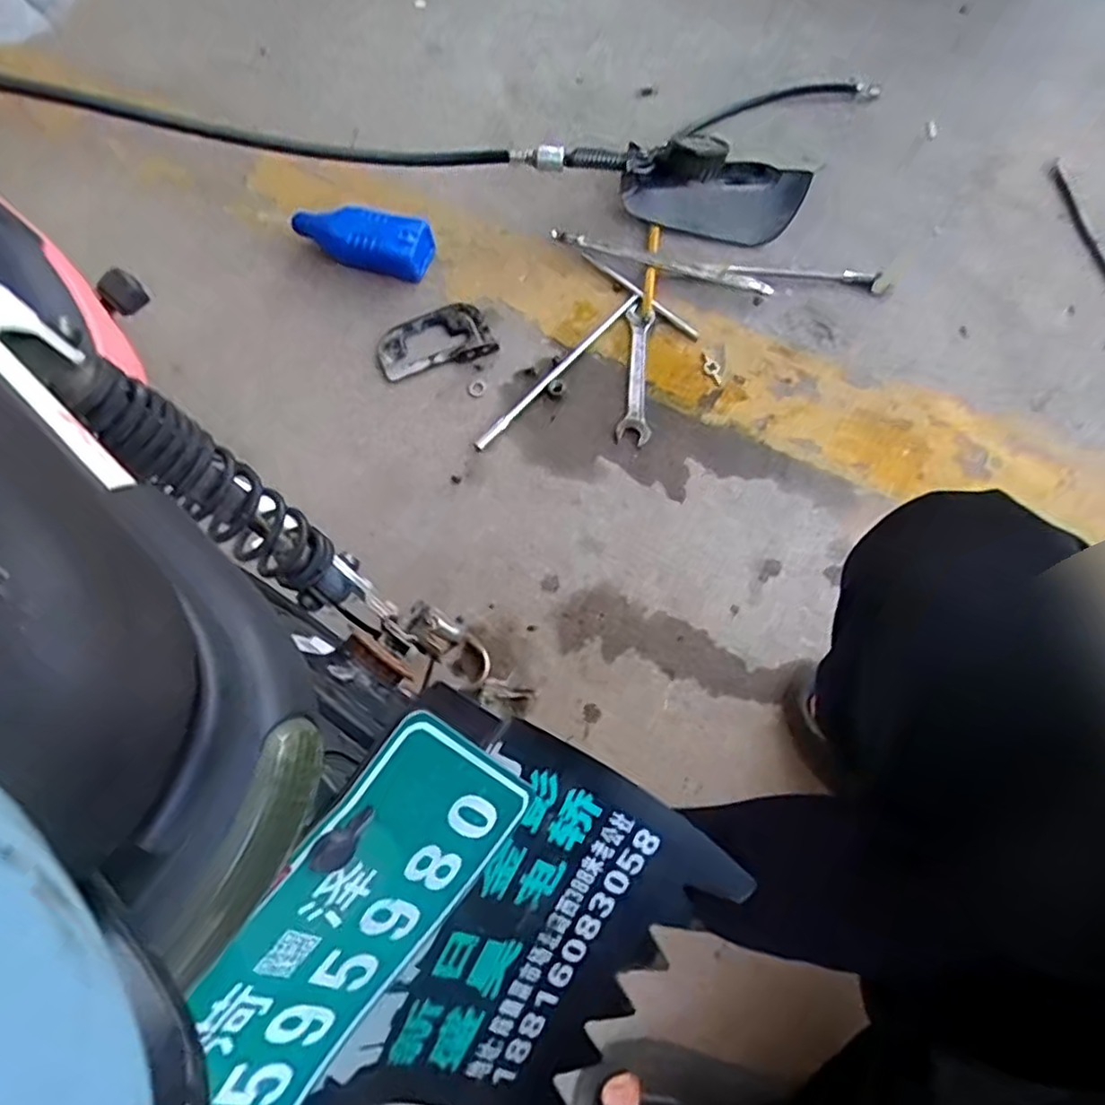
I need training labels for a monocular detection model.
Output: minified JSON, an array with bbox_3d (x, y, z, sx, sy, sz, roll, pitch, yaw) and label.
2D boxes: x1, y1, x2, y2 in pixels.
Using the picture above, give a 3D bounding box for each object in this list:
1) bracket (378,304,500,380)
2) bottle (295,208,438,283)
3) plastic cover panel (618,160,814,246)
[{"bbox_3d":[-0.151,-0.269,0.878,0.142,0.018,0.089,-19,66,-1],"label":"bracket"},{"bbox_3d":[-0.250,-0.413,0.904,0.180,0.059,0.064,19,75,9],"label":"bottle"},{"bbox_3d":[0.210,-0.475,0.906,0.227,0.070,0.111,16,75,8],"label":"plastic cover panel"}]

